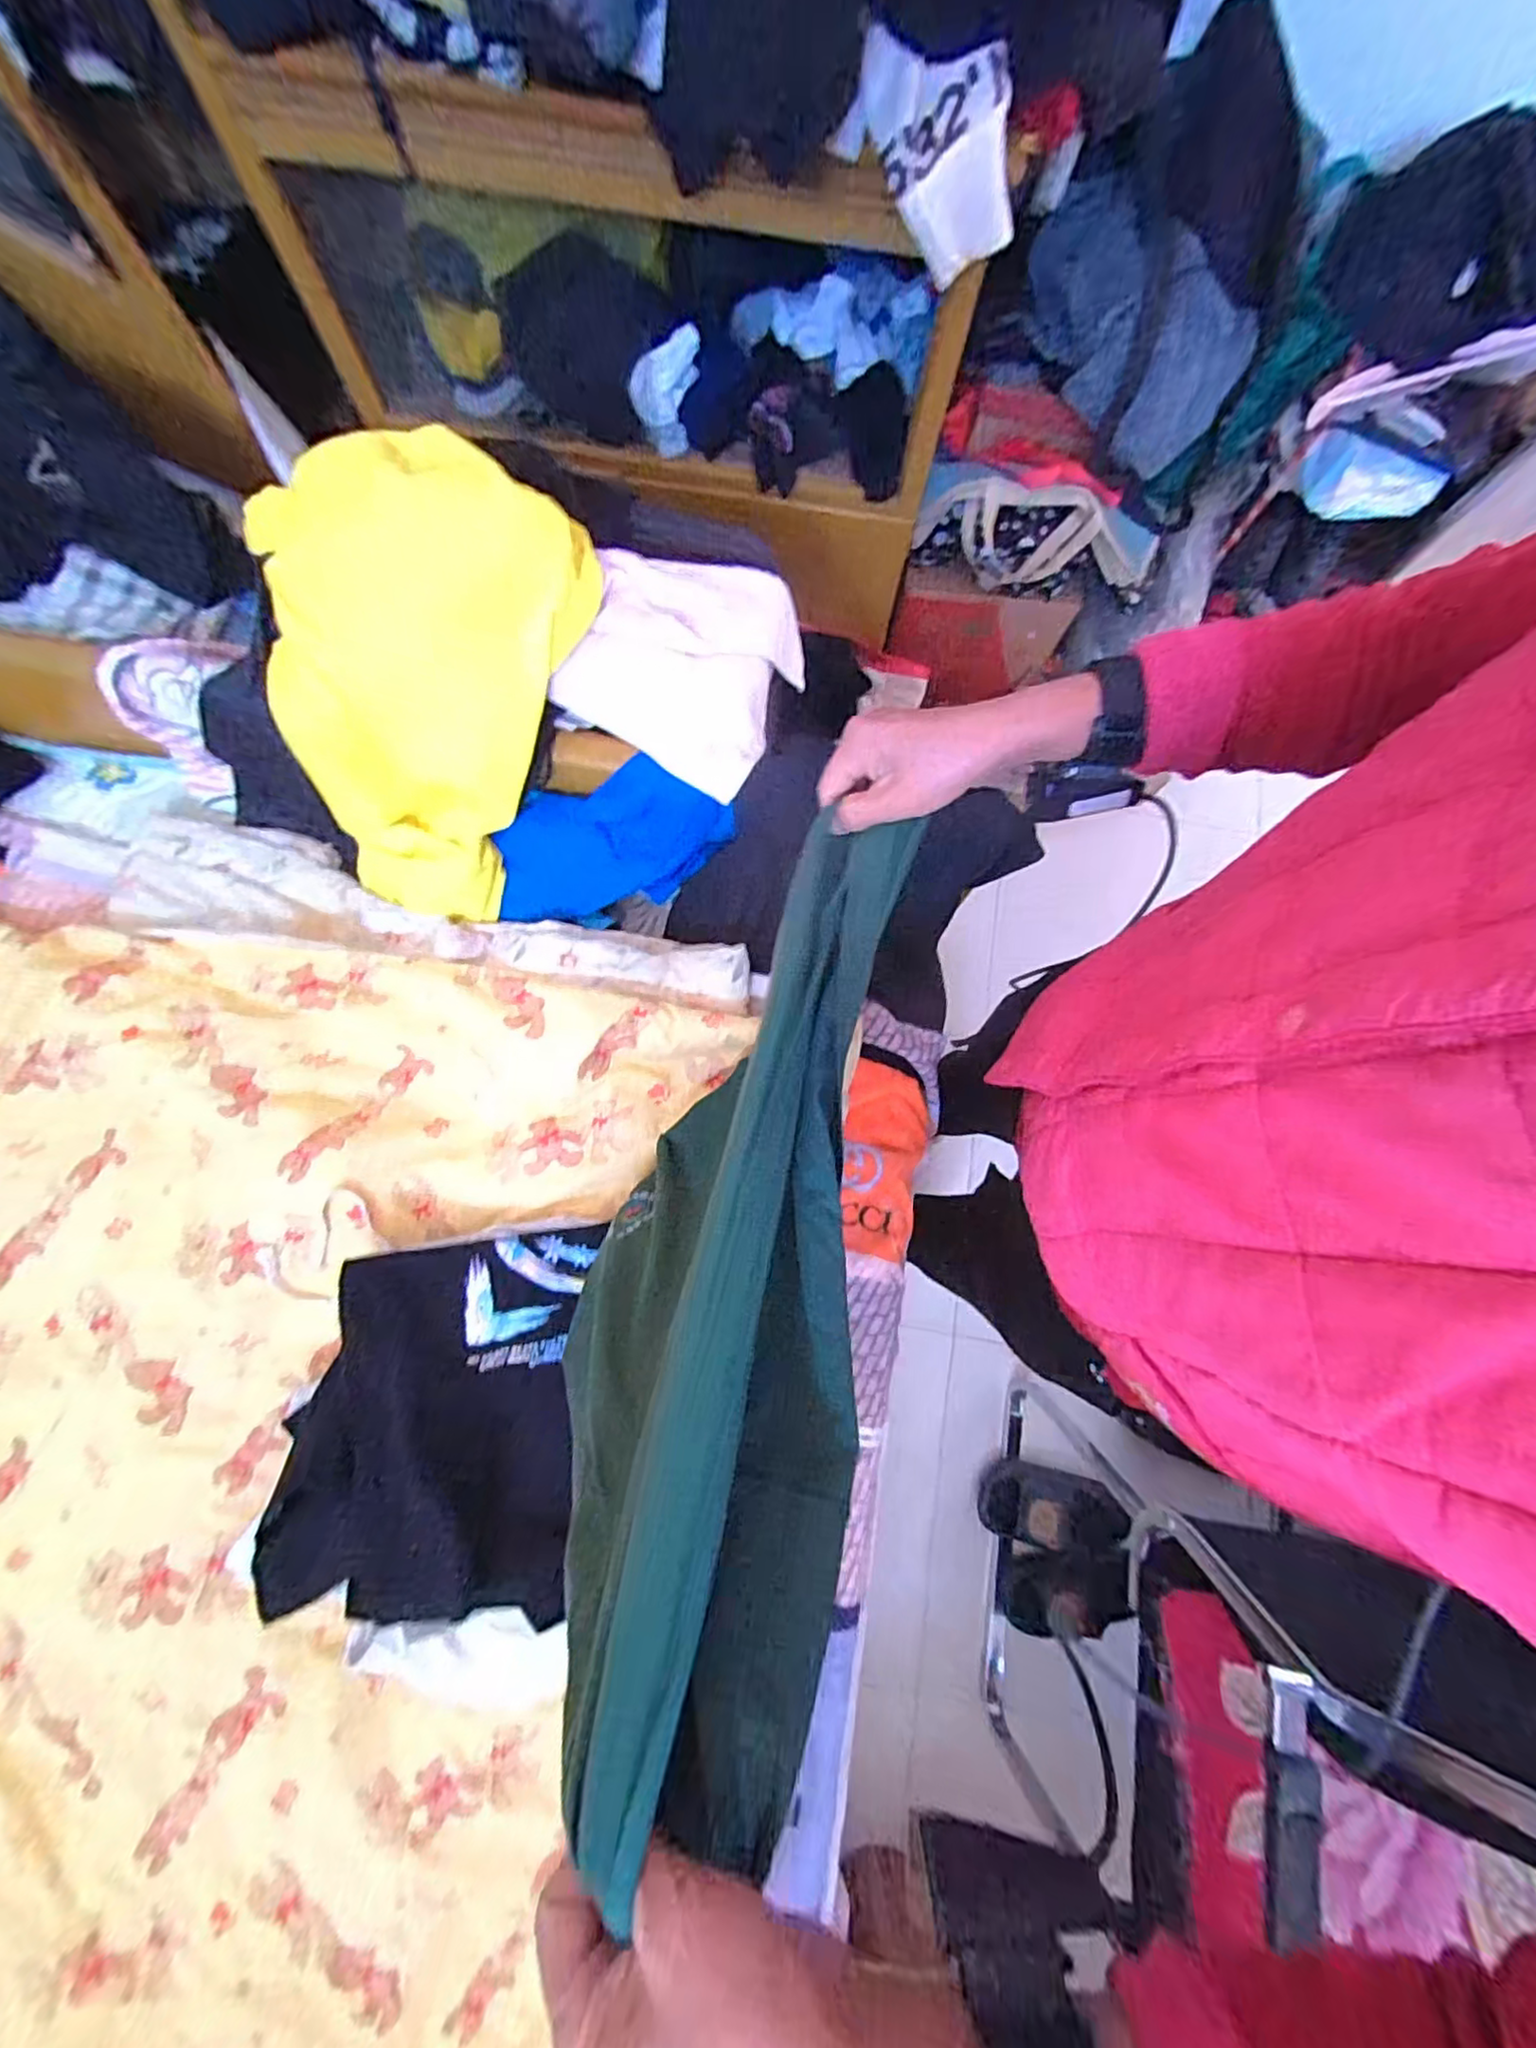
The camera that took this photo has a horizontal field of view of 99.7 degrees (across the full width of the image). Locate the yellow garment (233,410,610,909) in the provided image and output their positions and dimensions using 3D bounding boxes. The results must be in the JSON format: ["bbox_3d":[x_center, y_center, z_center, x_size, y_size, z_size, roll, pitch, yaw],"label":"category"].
[{"bbox_3d":[-0.354,-0.331,0.656,0.252,0.231,0.361,25,81,4],"label":"yellow garment"}]

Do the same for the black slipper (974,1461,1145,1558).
[{"bbox_3d":[0.514,0.861,1.152,0.259,0.050,0.108,0,80,14],"label":"black slipper"}]

